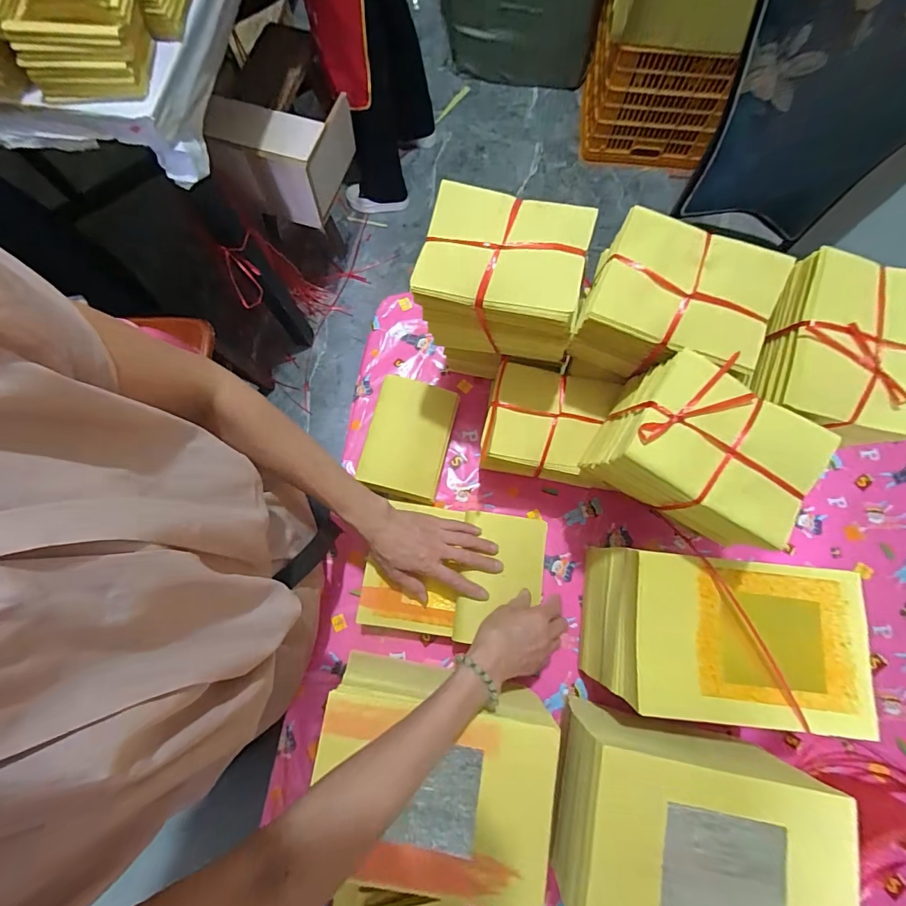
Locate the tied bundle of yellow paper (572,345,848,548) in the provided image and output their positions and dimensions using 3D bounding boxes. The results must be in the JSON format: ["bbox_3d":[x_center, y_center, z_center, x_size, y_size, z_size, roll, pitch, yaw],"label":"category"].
[{"bbox_3d":[0.249,0.004,0.437,0.168,0.121,0.120,32,80,8],"label":"tied bundle of yellow paper"}]

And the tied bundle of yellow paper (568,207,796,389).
[{"bbox_3d":[0.223,-0.144,0.461,0.155,0.139,0.113,24,79,6],"label":"tied bundle of yellow paper"}]

